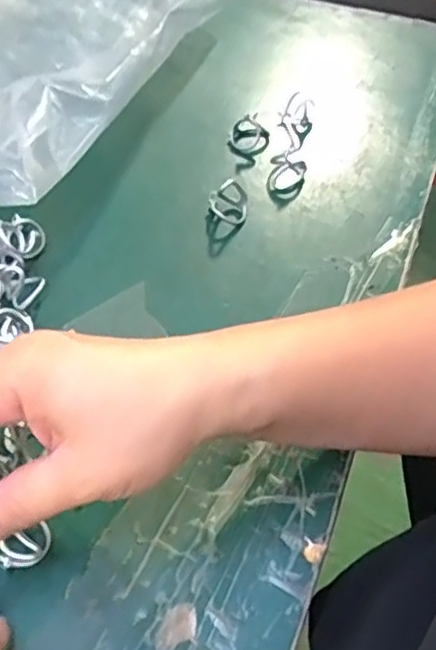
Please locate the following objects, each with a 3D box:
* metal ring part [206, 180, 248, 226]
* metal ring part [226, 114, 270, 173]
[{"bbox_3d":[0.006,-0.077,0.417,0.025,0.027,0.021,3,54,1],"label":"metal ring part"},{"bbox_3d":[0.020,-0.125,0.456,0.028,0.018,0.038,4,54,2],"label":"metal ring part"}]

